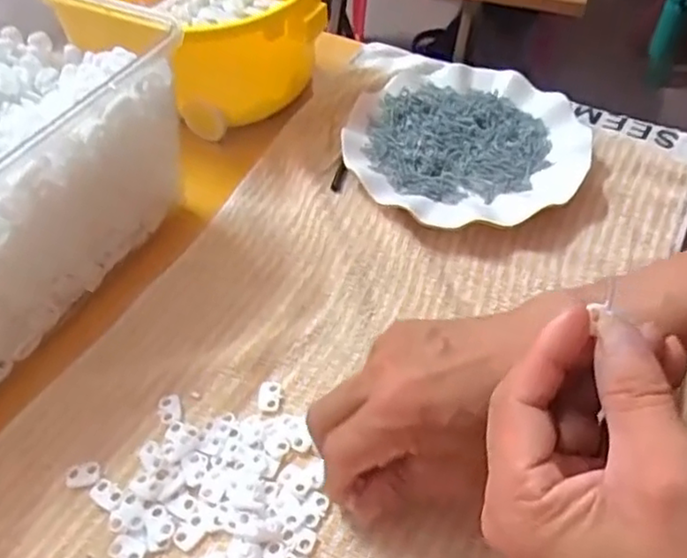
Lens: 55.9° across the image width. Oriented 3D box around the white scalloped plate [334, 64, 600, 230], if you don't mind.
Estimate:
[{"bbox_3d":[0.098,-0.115,0.518,0.187,0.024,0.187,-2,51,3],"label":"white scalloped plate"}]

